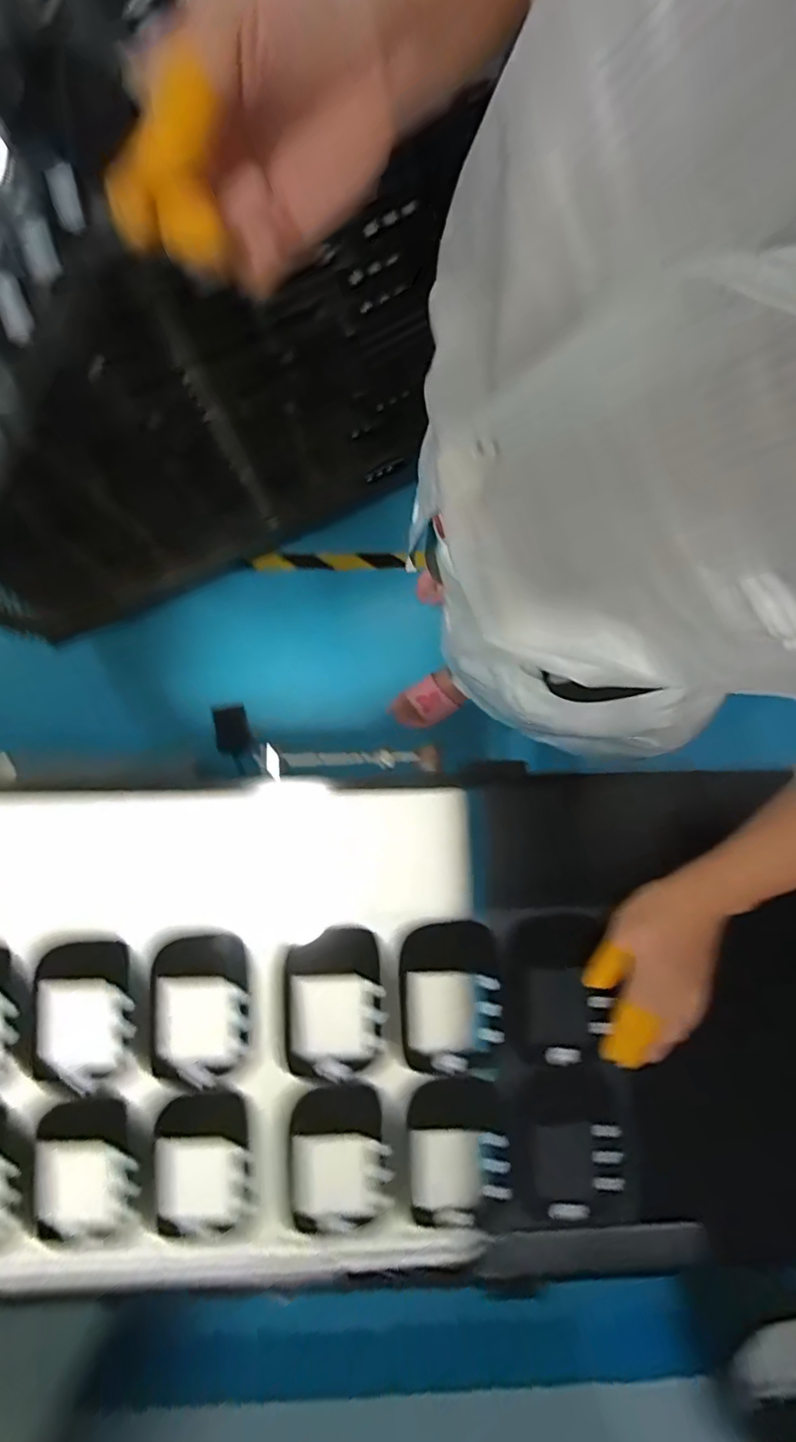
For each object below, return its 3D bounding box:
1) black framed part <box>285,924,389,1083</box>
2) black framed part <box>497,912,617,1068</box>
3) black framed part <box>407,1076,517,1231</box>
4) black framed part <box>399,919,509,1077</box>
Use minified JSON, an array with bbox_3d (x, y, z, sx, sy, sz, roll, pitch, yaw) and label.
[{"bbox_3d":[-0.056,0.247,0.490,0.085,0.014,0.127,-4,79,-2],"label":"black framed part"},{"bbox_3d":[0.144,0.242,0.507,0.097,0.010,0.128,-2,79,-1],"label":"black framed part"},{"bbox_3d":[0.051,0.381,0.502,0.090,0.025,0.131,-5,92,-3],"label":"black framed part"},{"bbox_3d":[0.048,0.244,0.495,0.092,0.017,0.128,-6,79,-2],"label":"black framed part"}]

